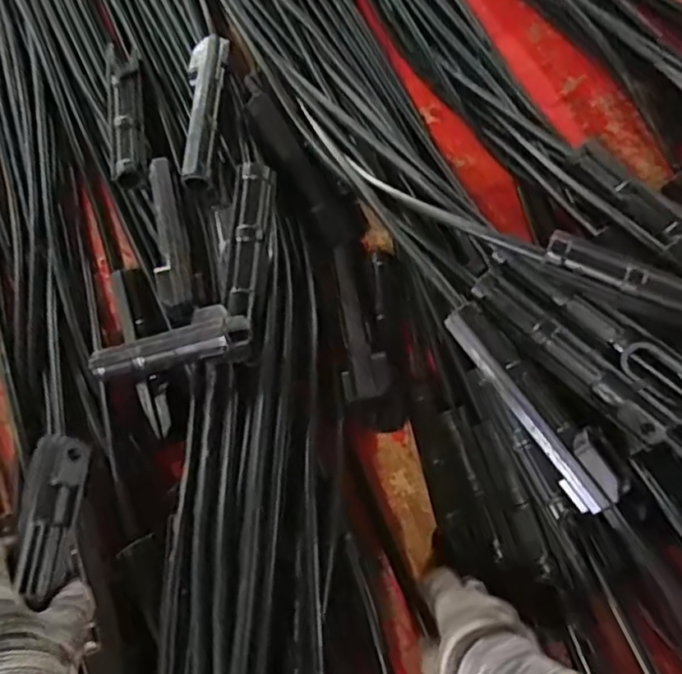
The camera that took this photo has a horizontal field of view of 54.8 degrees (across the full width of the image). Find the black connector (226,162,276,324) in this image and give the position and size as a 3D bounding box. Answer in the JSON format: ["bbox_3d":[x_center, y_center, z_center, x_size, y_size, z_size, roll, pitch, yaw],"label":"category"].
[{"bbox_3d":[-0.069,-0.075,0.503,0.024,0.018,0.122,3,71,2],"label":"black connector"}]

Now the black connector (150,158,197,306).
[{"bbox_3d":[-0.146,-0.091,0.550,0.029,0.021,0.145,-14,71,-4],"label":"black connector"}]

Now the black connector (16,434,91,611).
[{"bbox_3d":[-0.175,0.104,0.399,0.036,0.024,0.097,-3,63,0],"label":"black connector"}]

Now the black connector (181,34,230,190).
[{"bbox_3d":[-0.122,-0.205,0.580,0.031,0.024,0.158,2,71,2],"label":"black connector"}]

